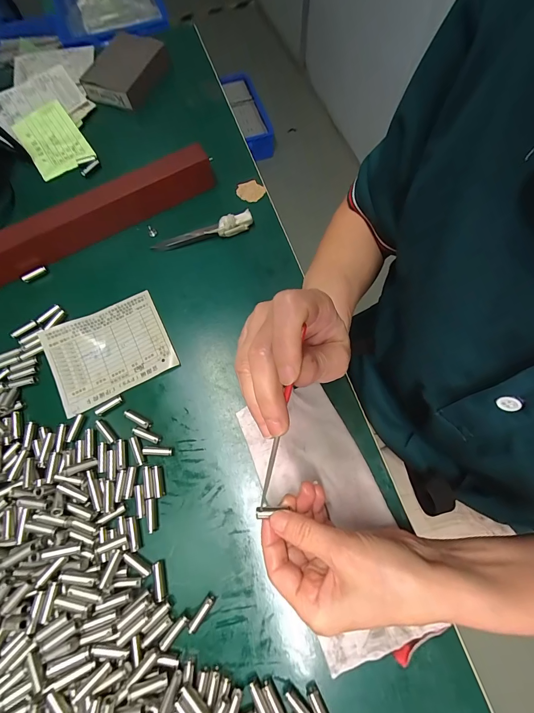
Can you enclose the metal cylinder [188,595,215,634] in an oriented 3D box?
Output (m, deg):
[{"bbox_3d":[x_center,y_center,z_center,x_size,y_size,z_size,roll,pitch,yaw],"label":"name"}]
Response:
[{"bbox_3d":[-0.048,0.189,0.234,0.006,0.007,0.024,34,75,13],"label":"metal cylinder"}]

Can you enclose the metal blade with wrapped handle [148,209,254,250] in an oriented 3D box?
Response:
[{"bbox_3d":[-0.066,-0.128,0.333,0.105,0.021,0.013,-18,70,-6],"label":"metal blade with wrapped handle"}]

